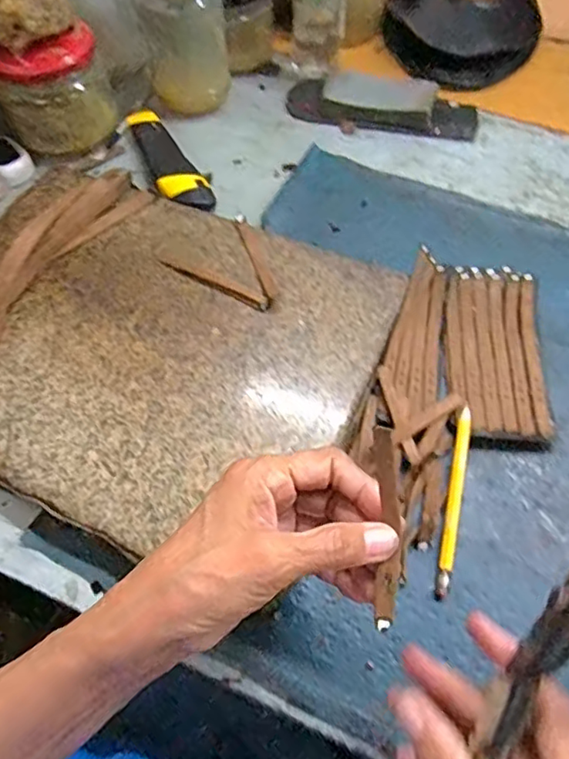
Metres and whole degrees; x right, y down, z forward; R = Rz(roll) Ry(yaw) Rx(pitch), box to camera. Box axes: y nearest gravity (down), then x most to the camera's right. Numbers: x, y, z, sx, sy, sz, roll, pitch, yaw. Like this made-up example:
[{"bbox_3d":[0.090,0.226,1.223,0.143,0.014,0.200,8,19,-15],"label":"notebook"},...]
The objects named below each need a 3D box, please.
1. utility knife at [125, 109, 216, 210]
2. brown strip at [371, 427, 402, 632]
[{"bbox_3d":[-0.104,-0.199,0.537,0.042,0.017,0.139,-21,61,-11],"label":"utility knife"},{"bbox_3d":[0.046,0.067,0.264,0.013,0.010,0.089,0,90,1],"label":"brown strip"}]

